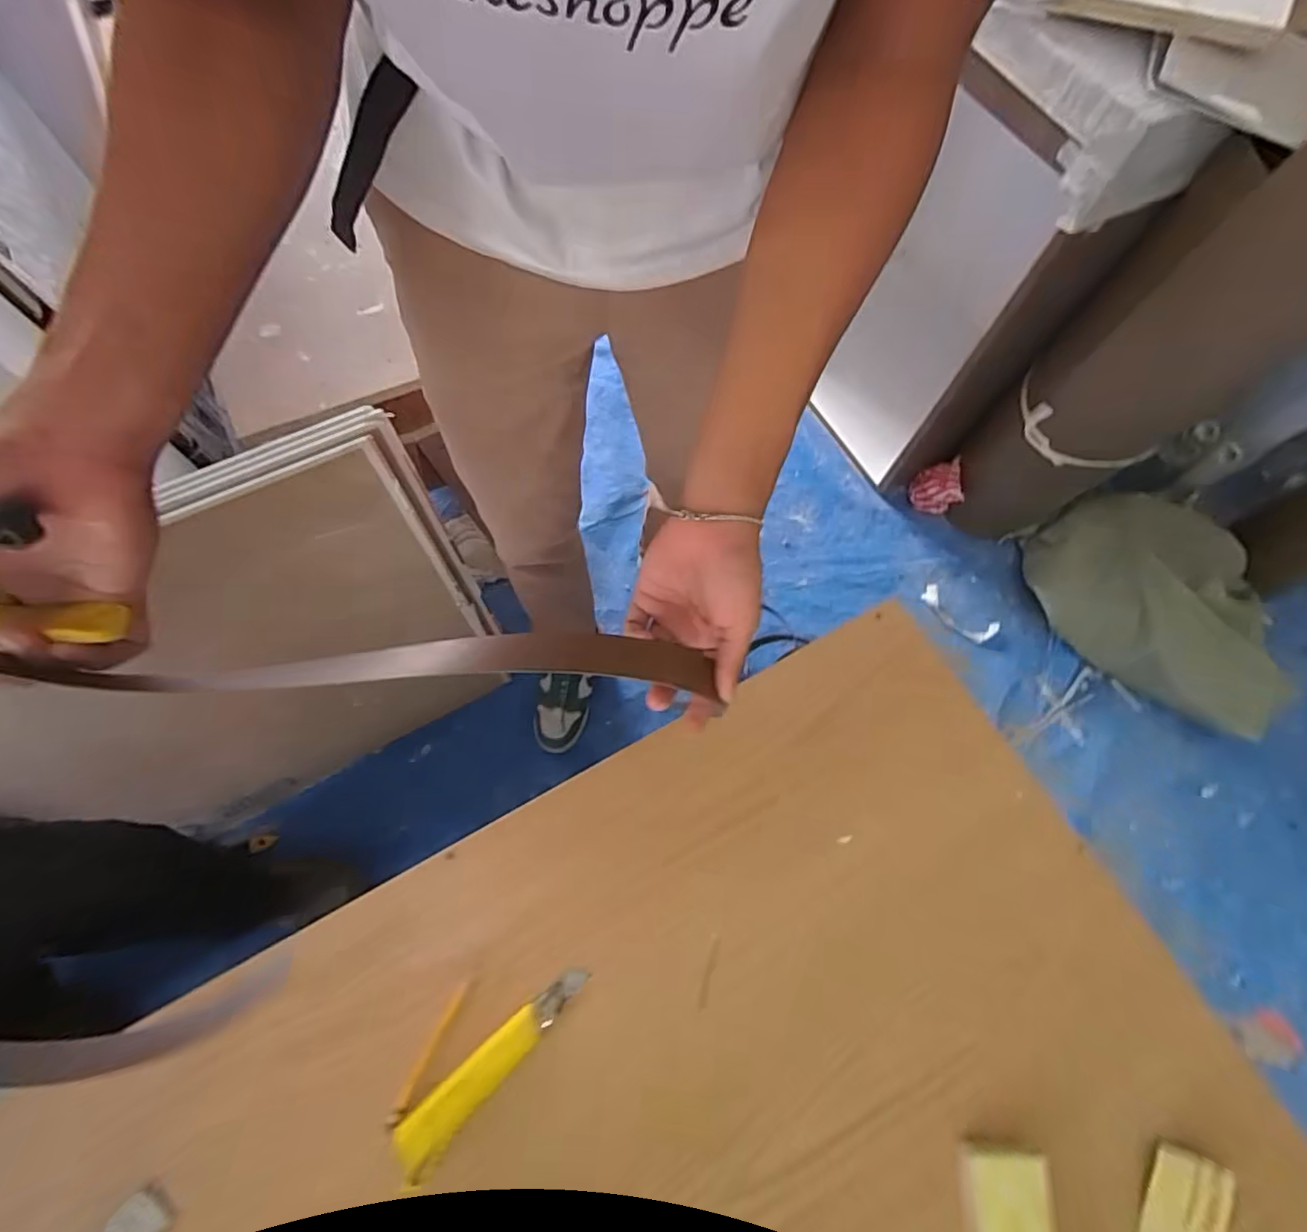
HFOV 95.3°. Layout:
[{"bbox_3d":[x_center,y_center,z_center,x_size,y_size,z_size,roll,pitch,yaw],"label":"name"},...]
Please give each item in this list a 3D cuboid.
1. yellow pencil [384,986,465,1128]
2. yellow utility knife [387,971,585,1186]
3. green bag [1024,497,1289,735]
[{"bbox_3d":[-0.178,0.344,0.470,0.011,0.005,0.104,25,69,7],"label":"yellow pencil"},{"bbox_3d":[-0.122,0.348,0.460,0.172,0.018,0.036,-39,75,-16],"label":"yellow utility knife"},{"bbox_3d":[1.034,-0.048,1.203,0.511,0.131,0.382,36,71,11],"label":"green bag"}]

